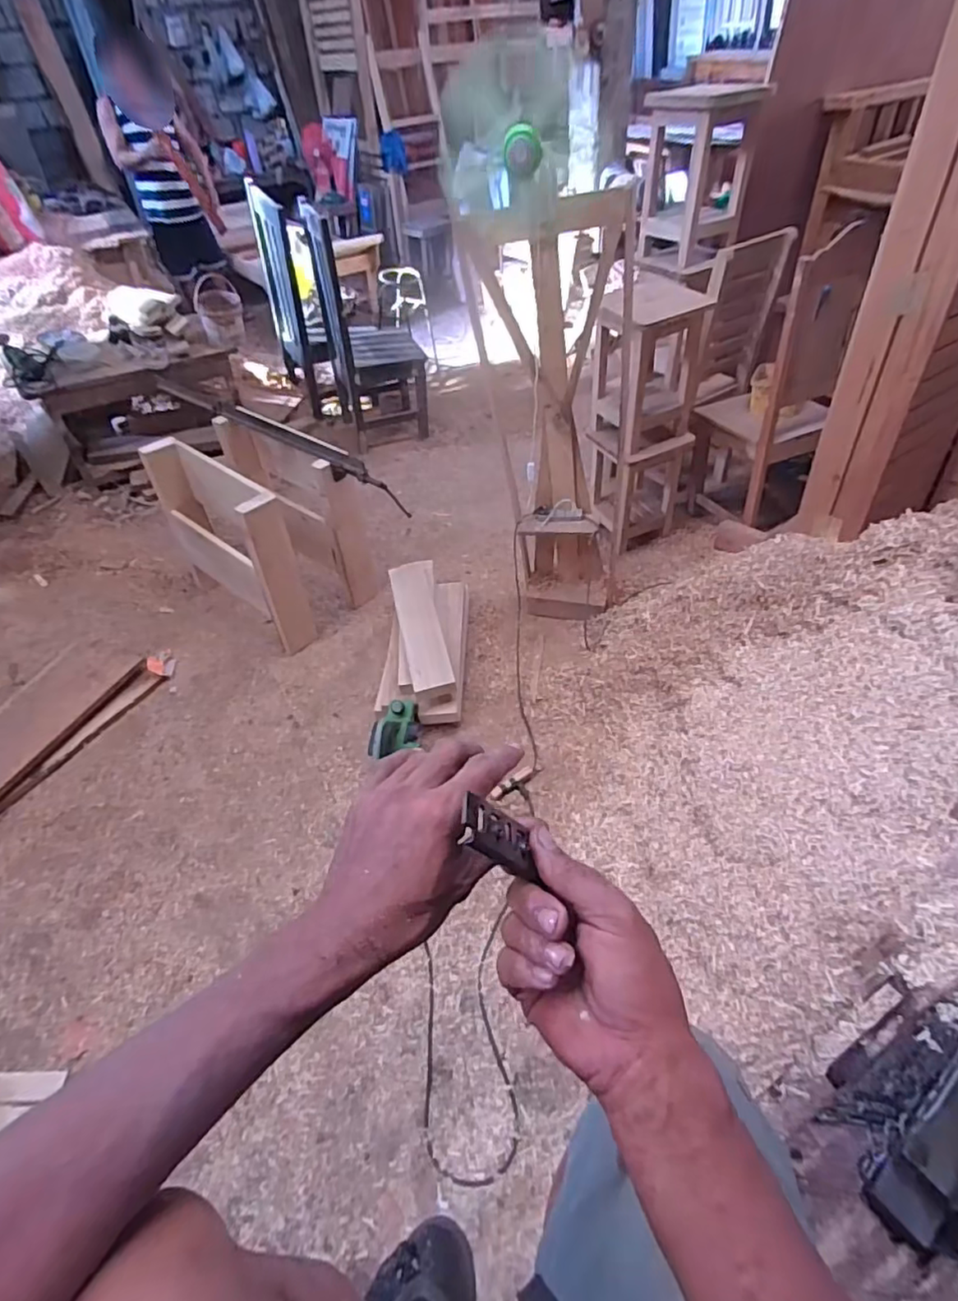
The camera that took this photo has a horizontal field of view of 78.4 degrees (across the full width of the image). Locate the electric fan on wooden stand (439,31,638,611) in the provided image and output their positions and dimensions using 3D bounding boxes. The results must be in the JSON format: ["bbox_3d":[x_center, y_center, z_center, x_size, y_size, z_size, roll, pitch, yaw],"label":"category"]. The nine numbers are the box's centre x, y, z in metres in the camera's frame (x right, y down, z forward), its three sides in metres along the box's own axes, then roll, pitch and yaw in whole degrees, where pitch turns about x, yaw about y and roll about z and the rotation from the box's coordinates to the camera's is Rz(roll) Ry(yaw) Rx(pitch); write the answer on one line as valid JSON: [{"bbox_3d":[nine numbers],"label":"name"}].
[{"bbox_3d":[0.207,-0.645,1.743,0.431,1.408,0.445,0,46,5],"label":"electric fan on wooden stand"}]

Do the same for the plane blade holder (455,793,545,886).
[{"bbox_3d":[0.014,0.113,0.353,0.006,0.065,0.033,-28,44,29],"label":"plane blade holder"}]

